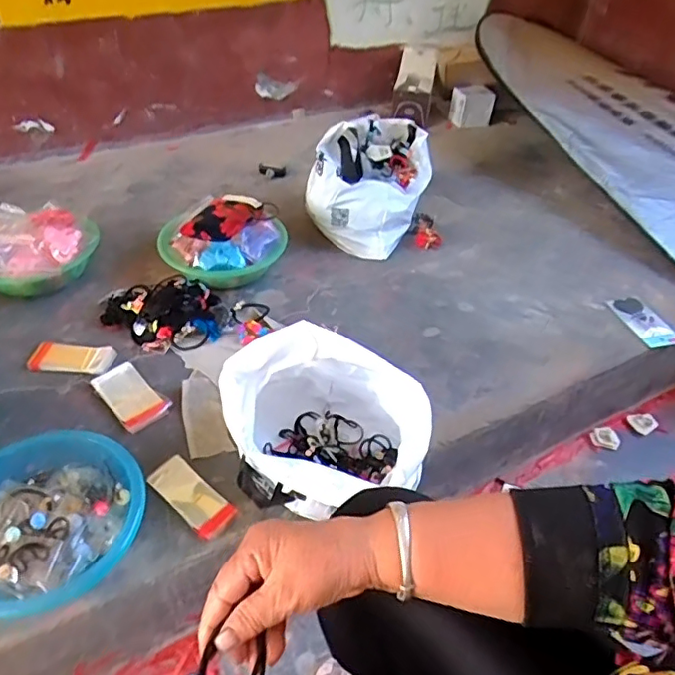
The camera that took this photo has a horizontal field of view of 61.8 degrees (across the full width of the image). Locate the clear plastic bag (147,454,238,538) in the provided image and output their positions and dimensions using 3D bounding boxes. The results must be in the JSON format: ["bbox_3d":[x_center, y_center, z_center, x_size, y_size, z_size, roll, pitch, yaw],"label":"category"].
[{"bbox_3d":[-0.192,0.208,0.746,0.128,0.011,0.055,32,49,27],"label":"clear plastic bag"}]

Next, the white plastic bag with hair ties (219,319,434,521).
[{"bbox_3d":[-0.014,0.113,0.754,0.256,0.160,0.232,34,50,28],"label":"white plastic bag with hair ties"}]

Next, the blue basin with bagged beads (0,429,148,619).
[{"bbox_3d":[-0.355,0.219,0.676,0.205,0.077,0.218,2,43,-2],"label":"blue basin with bagged beads"}]

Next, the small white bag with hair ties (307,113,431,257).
[{"bbox_3d":[0.097,-0.350,1.222,0.191,0.189,0.320,26,47,22],"label":"small white bag with hair ties"}]

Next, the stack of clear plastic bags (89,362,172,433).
[{"bbox_3d":[-0.318,0.088,0.863,0.126,0.013,0.071,34,50,29],"label":"stack of clear plastic bags"}]

